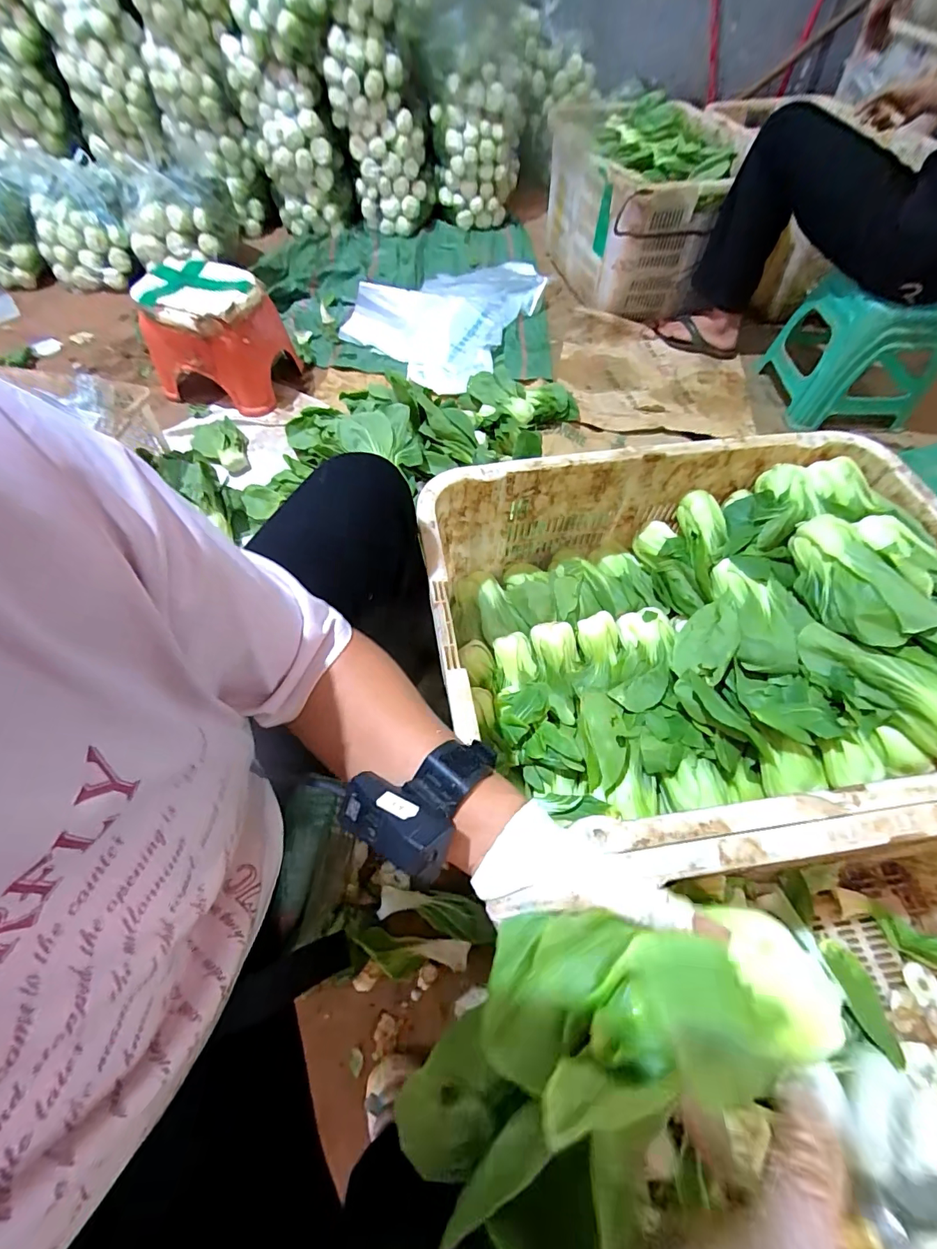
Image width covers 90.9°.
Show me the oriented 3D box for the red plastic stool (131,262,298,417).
[{"bbox_3d":[-0.641,-0.733,1.172,0.301,0.230,0.246,7,60,4],"label":"red plastic stool"}]

